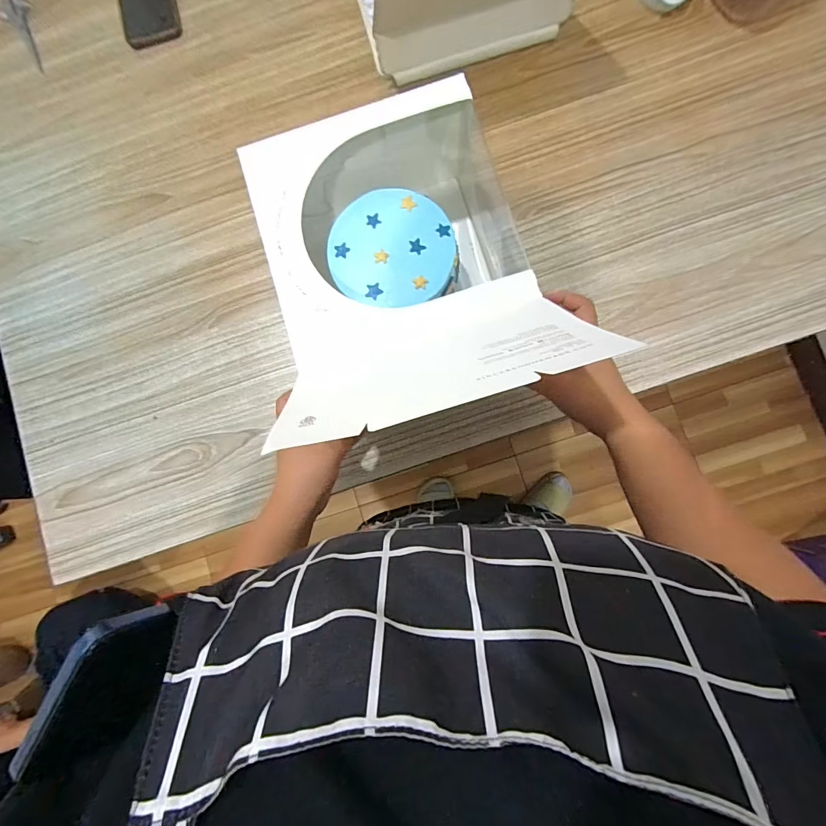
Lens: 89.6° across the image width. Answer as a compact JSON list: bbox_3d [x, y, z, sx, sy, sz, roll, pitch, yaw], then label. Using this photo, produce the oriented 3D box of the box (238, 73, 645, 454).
[{"bbox_3d":[0.001,-0.143,0.386,0.251,0.269,0.312,-18,84,2],"label":"box"}]

